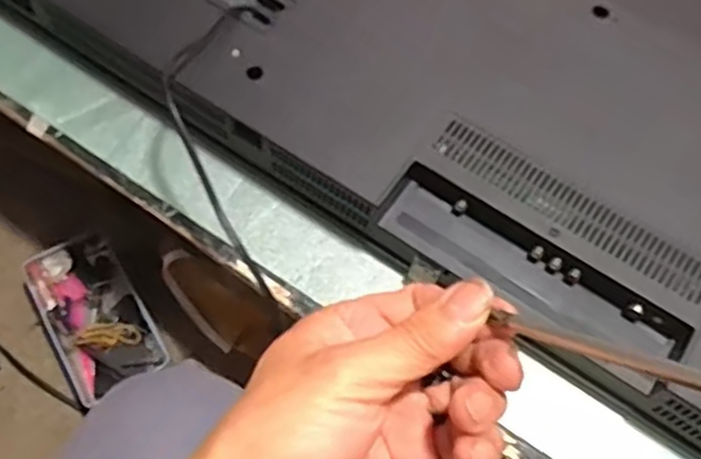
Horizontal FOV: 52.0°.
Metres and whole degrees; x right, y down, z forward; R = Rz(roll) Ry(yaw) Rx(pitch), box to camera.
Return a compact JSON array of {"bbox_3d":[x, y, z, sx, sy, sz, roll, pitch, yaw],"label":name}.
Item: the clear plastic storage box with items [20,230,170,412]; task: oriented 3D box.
[{"bbox_3d":[-0.283,0.092,0.780,0.101,0.028,0.169,-29,70,-17],"label":"clear plastic storage box with items"}]

